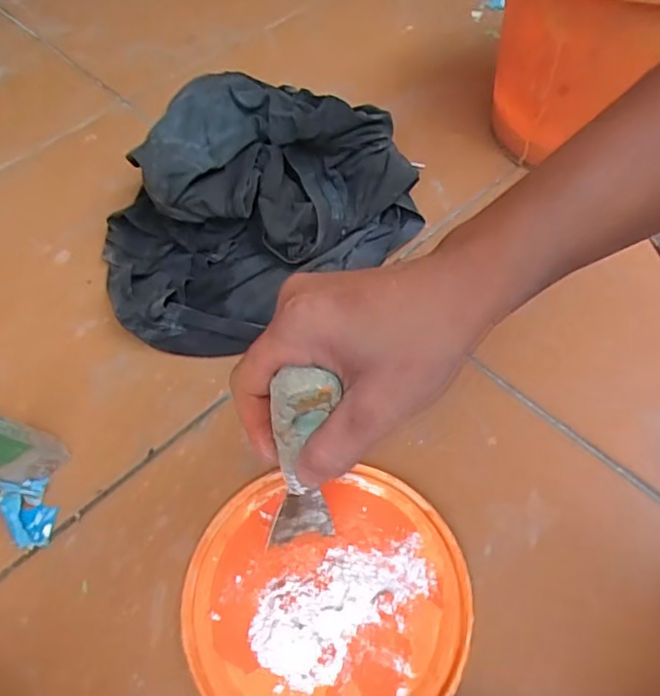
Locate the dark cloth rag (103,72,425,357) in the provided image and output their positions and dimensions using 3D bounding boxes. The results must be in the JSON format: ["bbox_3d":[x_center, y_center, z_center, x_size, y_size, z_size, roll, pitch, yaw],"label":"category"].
[{"bbox_3d":[-0.073,-0.131,0.524,0.287,0.091,0.227,-37,61,-19],"label":"dark cloth rag"}]

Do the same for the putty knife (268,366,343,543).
[{"bbox_3d":[-0.016,0.063,0.298,0.034,0.154,0.013,-15,54,-13],"label":"putty knife"}]

